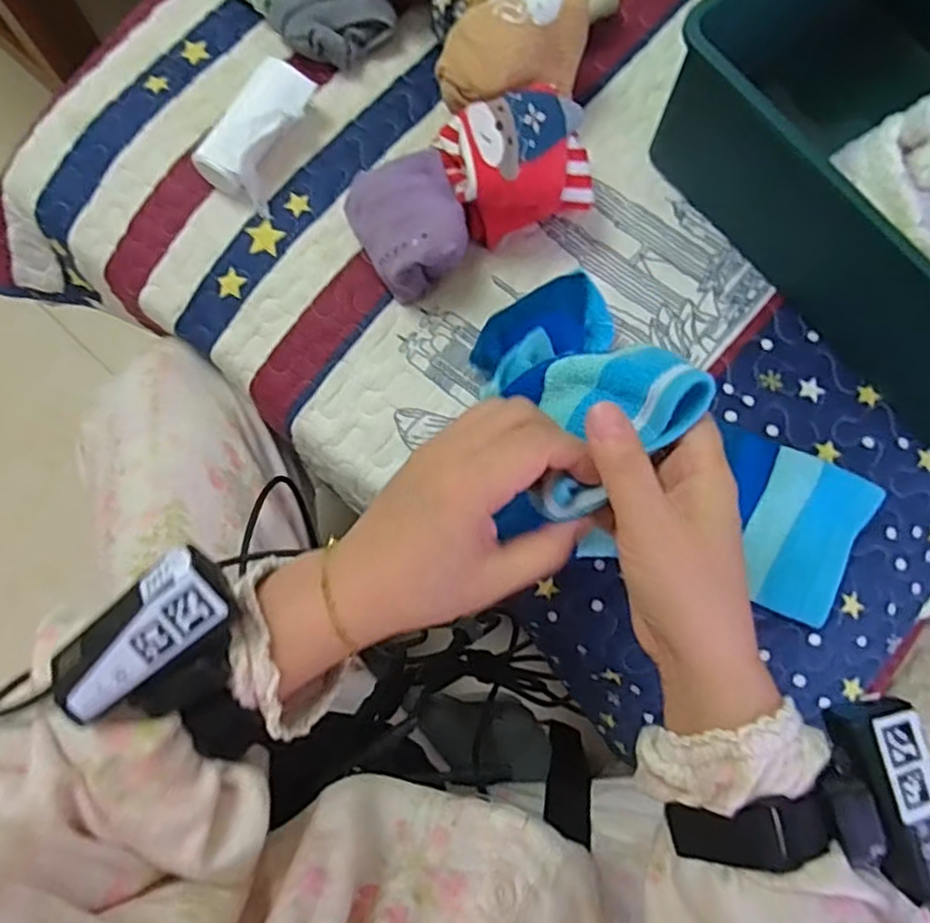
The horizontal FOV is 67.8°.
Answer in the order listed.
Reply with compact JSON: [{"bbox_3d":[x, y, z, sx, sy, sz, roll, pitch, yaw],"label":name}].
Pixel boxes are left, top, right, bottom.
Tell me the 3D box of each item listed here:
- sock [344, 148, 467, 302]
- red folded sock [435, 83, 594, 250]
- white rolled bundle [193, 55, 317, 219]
[{"bbox_3d":[-0.036,-0.148,0.439,0.065,0.058,0.078,-22,79,-3],"label":"sock"},{"bbox_3d":[0.031,-0.186,0.442,0.085,0.067,0.071,-13,78,-1],"label":"red folded sock"},{"bbox_3d":[-0.137,-0.222,0.465,0.049,0.037,0.089,28,81,7],"label":"white rolled bundle"}]

